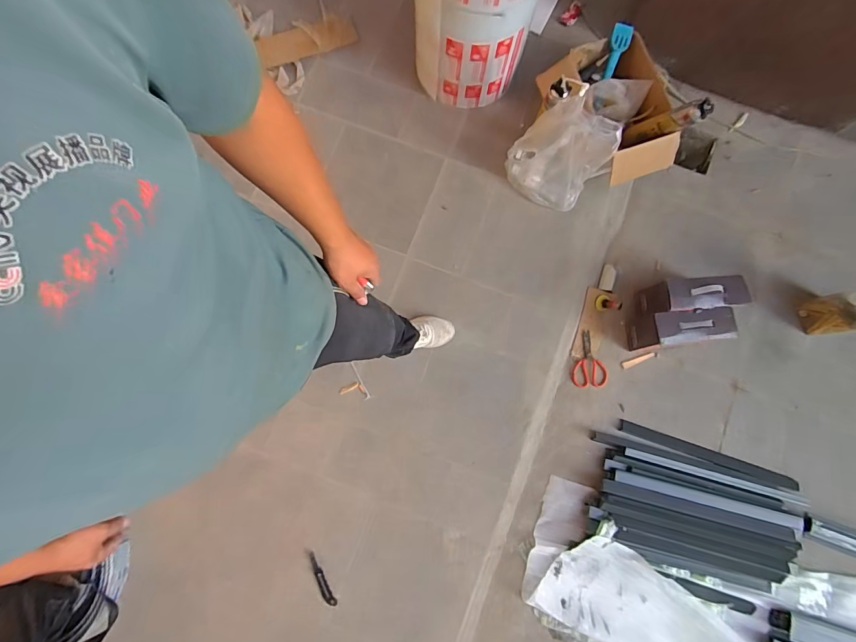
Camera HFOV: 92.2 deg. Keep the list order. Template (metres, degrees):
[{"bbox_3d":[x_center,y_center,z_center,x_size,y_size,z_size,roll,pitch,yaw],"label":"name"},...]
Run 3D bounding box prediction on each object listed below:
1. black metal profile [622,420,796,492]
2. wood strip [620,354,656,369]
[{"bbox_3d":[0.949,0.455,1.405,0.589,0.041,0.048,18,79,4],"label":"black metal profile"},{"bbox_3d":[0.737,0.140,1.446,0.124,0.008,0.024,-17,83,-2],"label":"wood strip"}]

